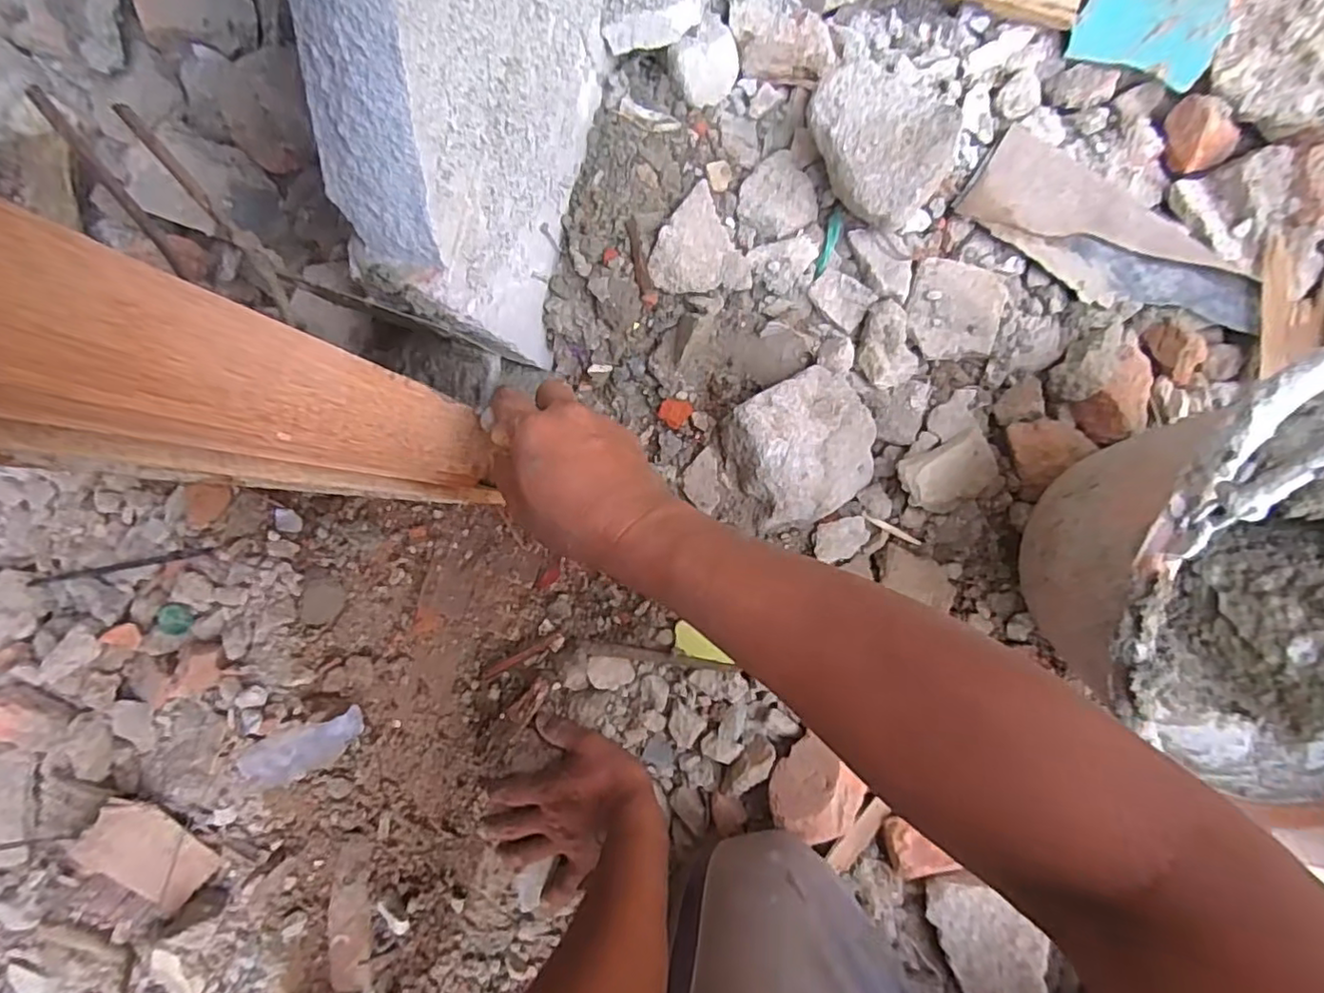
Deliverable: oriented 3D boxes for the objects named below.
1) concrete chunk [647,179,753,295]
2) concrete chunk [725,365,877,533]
[{"bbox_3d":[0.029,-0.211,0.514,0.080,0.022,0.082,-4,86,8],"label":"concrete chunk"},{"bbox_3d":[0.115,-0.039,0.501,0.113,0.060,0.105,0,87,8],"label":"concrete chunk"}]

